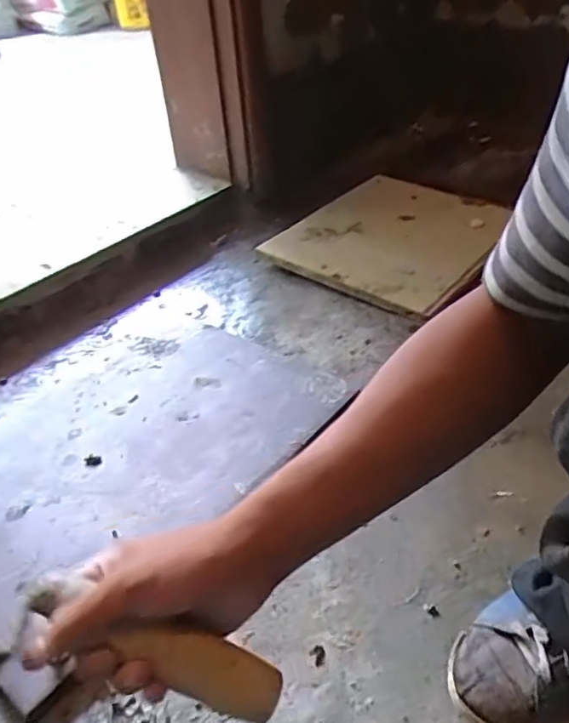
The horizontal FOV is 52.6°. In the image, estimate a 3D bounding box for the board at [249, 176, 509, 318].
[{"bbox_3d":[0.220,-0.259,1.117,0.349,0.032,0.456,21,46,29],"label":"board"}]

